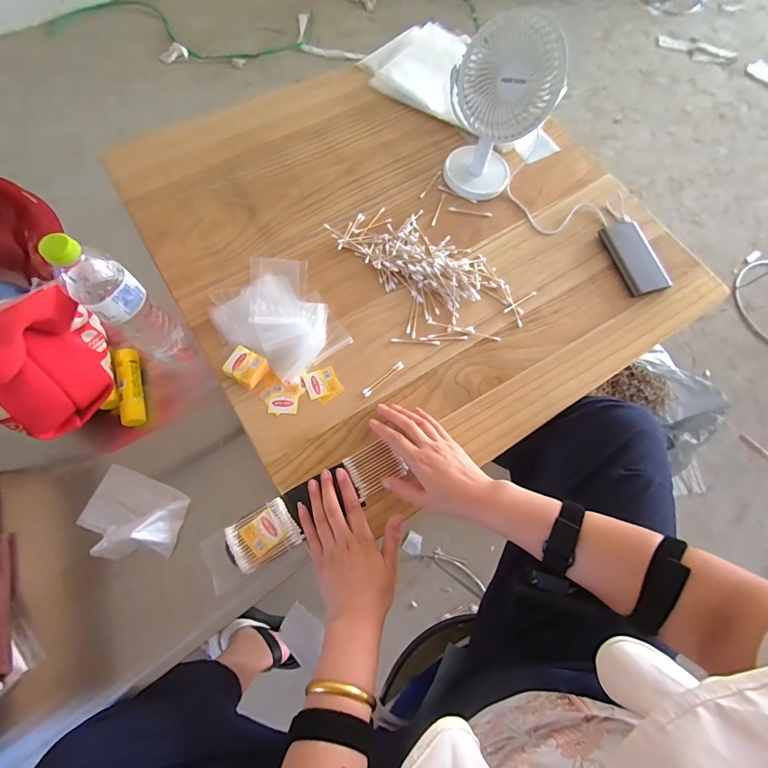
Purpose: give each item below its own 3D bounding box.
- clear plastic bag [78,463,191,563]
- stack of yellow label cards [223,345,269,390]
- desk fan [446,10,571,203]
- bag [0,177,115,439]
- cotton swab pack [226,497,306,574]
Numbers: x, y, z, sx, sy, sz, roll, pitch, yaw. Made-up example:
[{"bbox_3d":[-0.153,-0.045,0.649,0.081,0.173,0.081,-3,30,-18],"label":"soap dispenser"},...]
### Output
[{"bbox_3d":[-0.334,0.175,0.487,0.135,0.038,0.100,21,70,3],"label":"clear plastic bag"},{"bbox_3d":[-0.188,-0.022,0.509,0.049,0.021,0.045,32,72,9],"label":"stack of yellow label cards"},{"bbox_3d":[0.169,-0.402,0.562,0.136,0.211,0.103,32,72,8],"label":"desk fan"},{"bbox_3d":[-0.447,-0.087,0.448,0.173,0.138,0.284,-30,86,-13],"label":"bag"},{"bbox_3d":[-0.145,0.180,0.444,0.075,0.009,0.060,-28,74,-12],"label":"cotton swab pack"}]

